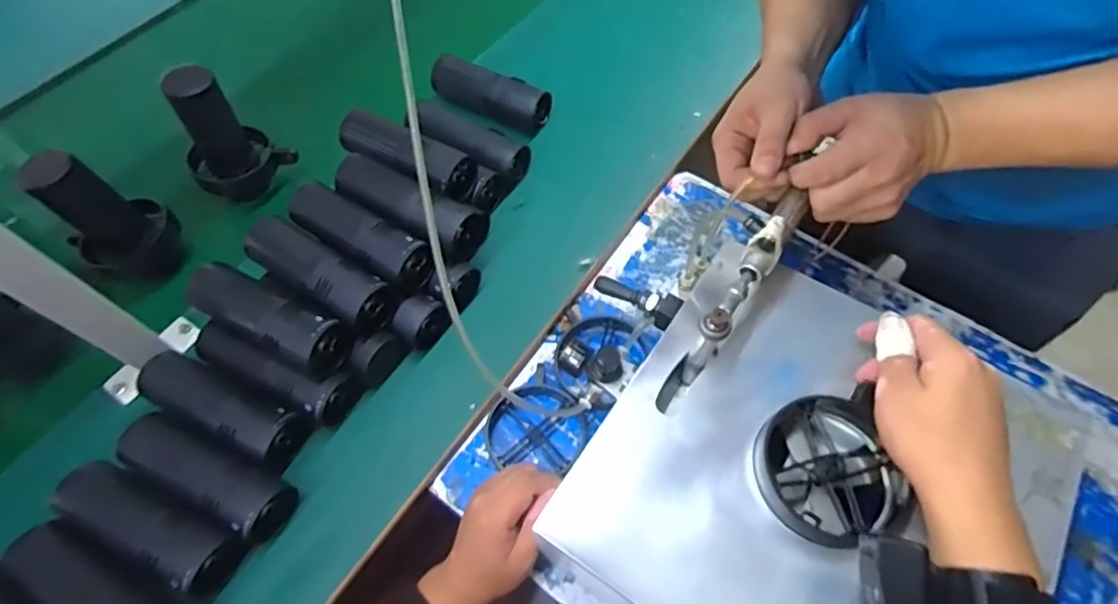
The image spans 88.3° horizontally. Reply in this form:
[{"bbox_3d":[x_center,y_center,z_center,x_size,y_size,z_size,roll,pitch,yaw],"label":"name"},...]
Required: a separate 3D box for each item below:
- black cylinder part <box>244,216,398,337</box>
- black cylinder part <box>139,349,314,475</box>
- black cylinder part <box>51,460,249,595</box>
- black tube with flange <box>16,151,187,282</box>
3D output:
[{"bbox_3d":[-0.244,-0.034,0.572,0.158,0.056,0.058,32,66,18],"label":"black cylinder part"},{"bbox_3d":[-0.330,0.106,0.568,0.170,0.050,0.056,22,63,14],"label":"black cylinder part"},{"bbox_3d":[-0.361,0.199,0.515,0.154,0.056,0.055,22,63,14],"label":"black cylinder part"},{"bbox_3d":[-0.482,-0.096,0.609,0.091,0.146,0.089,31,66,18],"label":"black tube with flange"}]

